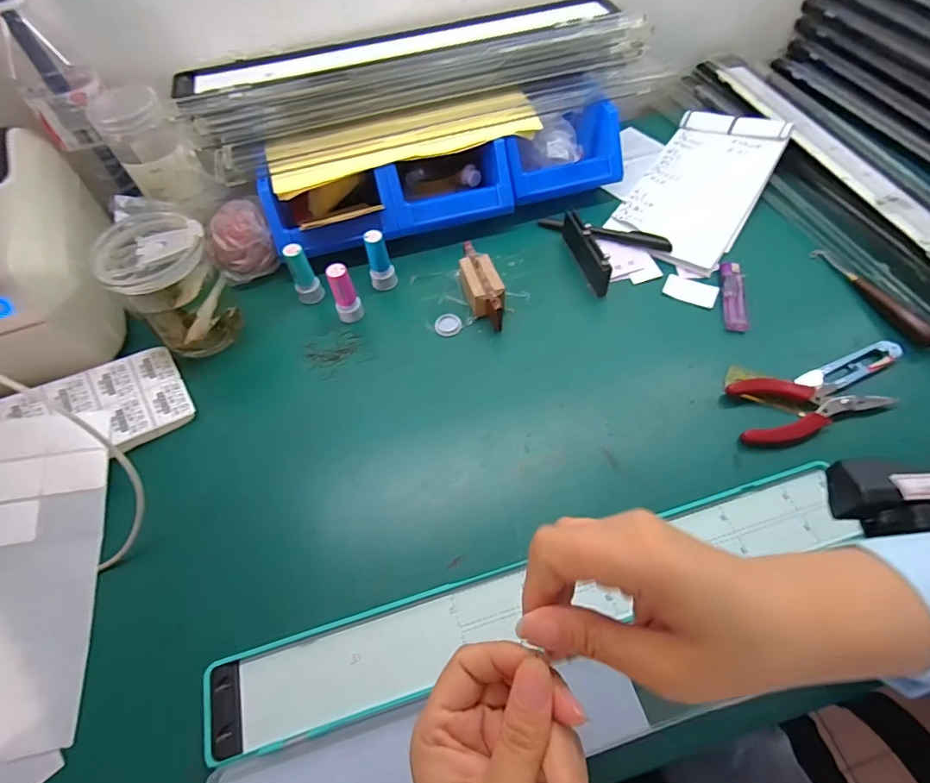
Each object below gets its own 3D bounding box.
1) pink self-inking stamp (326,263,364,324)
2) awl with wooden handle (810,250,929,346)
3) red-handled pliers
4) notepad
[{"bbox_3d":[-0.111,-0.089,0.447,0.024,0.060,0.018,-17,59,-7],"label":"pink self-inking stamp"},{"bbox_3d":[0.365,-0.089,0.436,0.013,0.020,0.127,-17,59,-7],"label":"awl with wooden handle"},{"bbox_3d":[0.275,0.016,0.382,0.120,0.010,0.052,-1,59,3],"label":"red-handled pliers"},{"bbox_3d":[0.245,-0.218,0.513,0.116,0.019,0.206,28,72,25],"label":"notepad"}]

